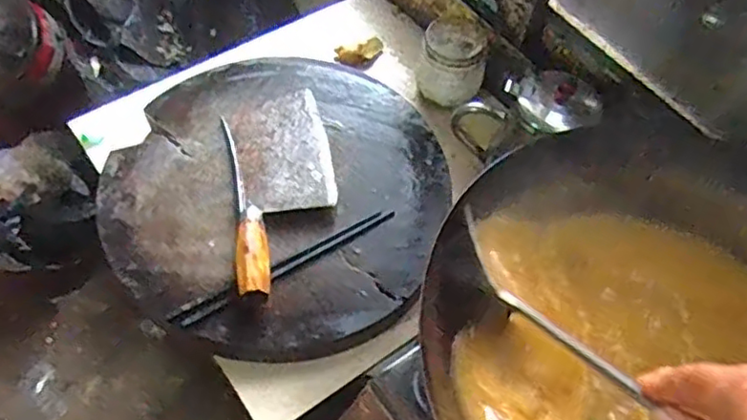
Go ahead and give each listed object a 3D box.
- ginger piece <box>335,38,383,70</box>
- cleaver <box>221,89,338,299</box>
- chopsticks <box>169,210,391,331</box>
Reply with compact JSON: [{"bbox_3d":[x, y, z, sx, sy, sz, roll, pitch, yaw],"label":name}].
[{"bbox_3d":[-0.016,-0.202,0.840,0.070,0.026,0.031,-21,63,-16],"label":"ginger piece"},{"bbox_3d":[-0.094,-0.031,0.666,0.107,0.041,0.248,-8,60,-9],"label":"cleaver"},{"bbox_3d":[-0.082,0.053,0.631,0.238,0.013,0.020,-27,64,-19],"label":"chopsticks"}]

